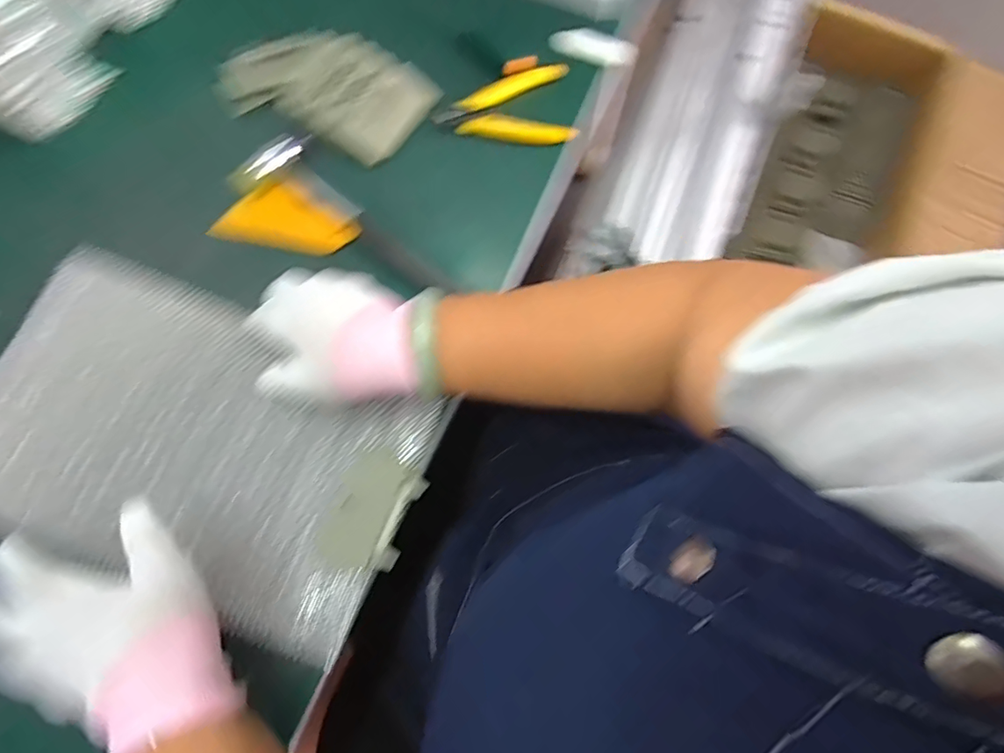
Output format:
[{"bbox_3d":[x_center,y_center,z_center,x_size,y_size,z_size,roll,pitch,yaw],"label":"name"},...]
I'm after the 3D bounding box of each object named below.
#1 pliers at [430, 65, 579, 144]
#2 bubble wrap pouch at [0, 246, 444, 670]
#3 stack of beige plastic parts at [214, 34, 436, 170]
[{"bbox_3d":[0.003,-0.239,0.460,0.123,0.022,0.065,-12,75,-5],"label":"pliers"},{"bbox_3d":[-0.231,0.045,0.379,0.335,0.019,0.209,20,74,4],"label":"bubble wrap pouch"},{"bbox_3d":[-0.155,-0.266,0.454,0.178,0.025,0.110,27,75,6],"label":"stack of beige plastic parts"}]

